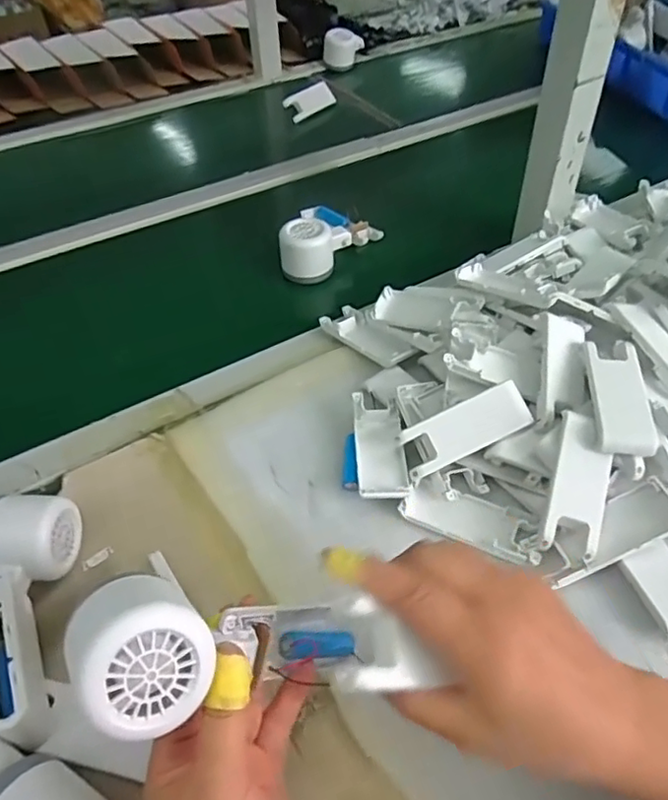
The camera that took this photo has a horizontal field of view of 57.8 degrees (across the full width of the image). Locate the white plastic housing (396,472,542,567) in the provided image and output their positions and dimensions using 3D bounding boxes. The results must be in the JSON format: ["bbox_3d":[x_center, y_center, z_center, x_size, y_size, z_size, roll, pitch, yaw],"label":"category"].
[{"bbox_3d":[0.104,0.089,0.453,0.102,0.014,0.040,21,51,20],"label":"white plastic housing"}]

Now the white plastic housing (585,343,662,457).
[{"bbox_3d":[0.215,-0.008,0.457,0.041,0.015,0.105,2,47,4],"label":"white plastic housing"}]

